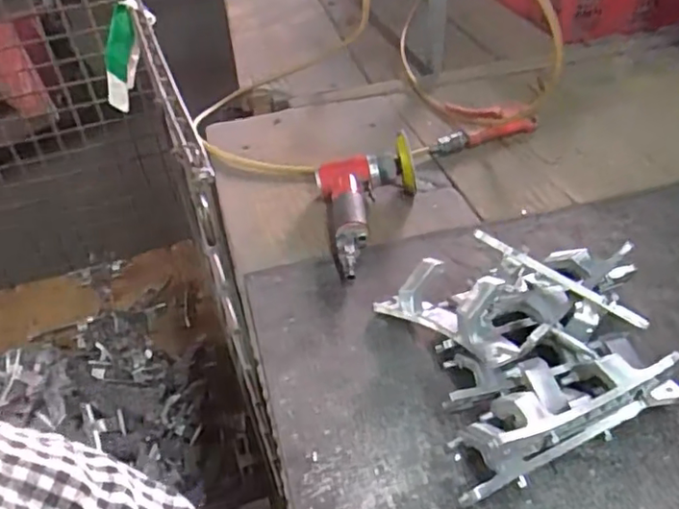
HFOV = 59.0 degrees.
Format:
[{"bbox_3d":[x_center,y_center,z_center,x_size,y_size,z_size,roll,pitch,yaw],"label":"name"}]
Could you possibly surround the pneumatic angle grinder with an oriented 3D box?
[{"bbox_3d":[0.045,-0.051,0.649,0.115,0.060,0.173,-12,40,-6],"label":"pneumatic angle grinder"}]

